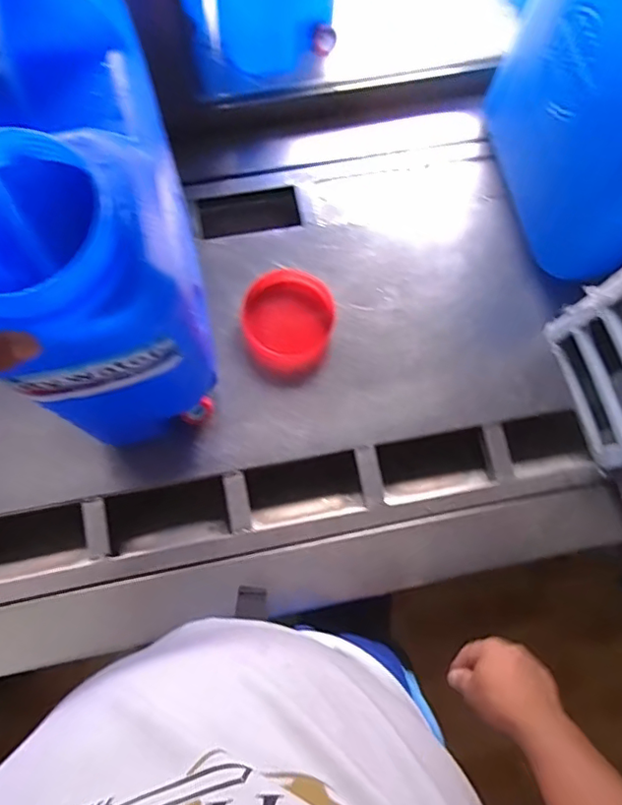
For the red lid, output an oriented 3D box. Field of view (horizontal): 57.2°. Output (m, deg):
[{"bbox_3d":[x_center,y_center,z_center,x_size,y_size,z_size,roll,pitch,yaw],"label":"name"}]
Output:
[{"bbox_3d":[-0.030,-0.108,0.757,0.118,0.032,0.136,13,75,1],"label":"red lid"}]

